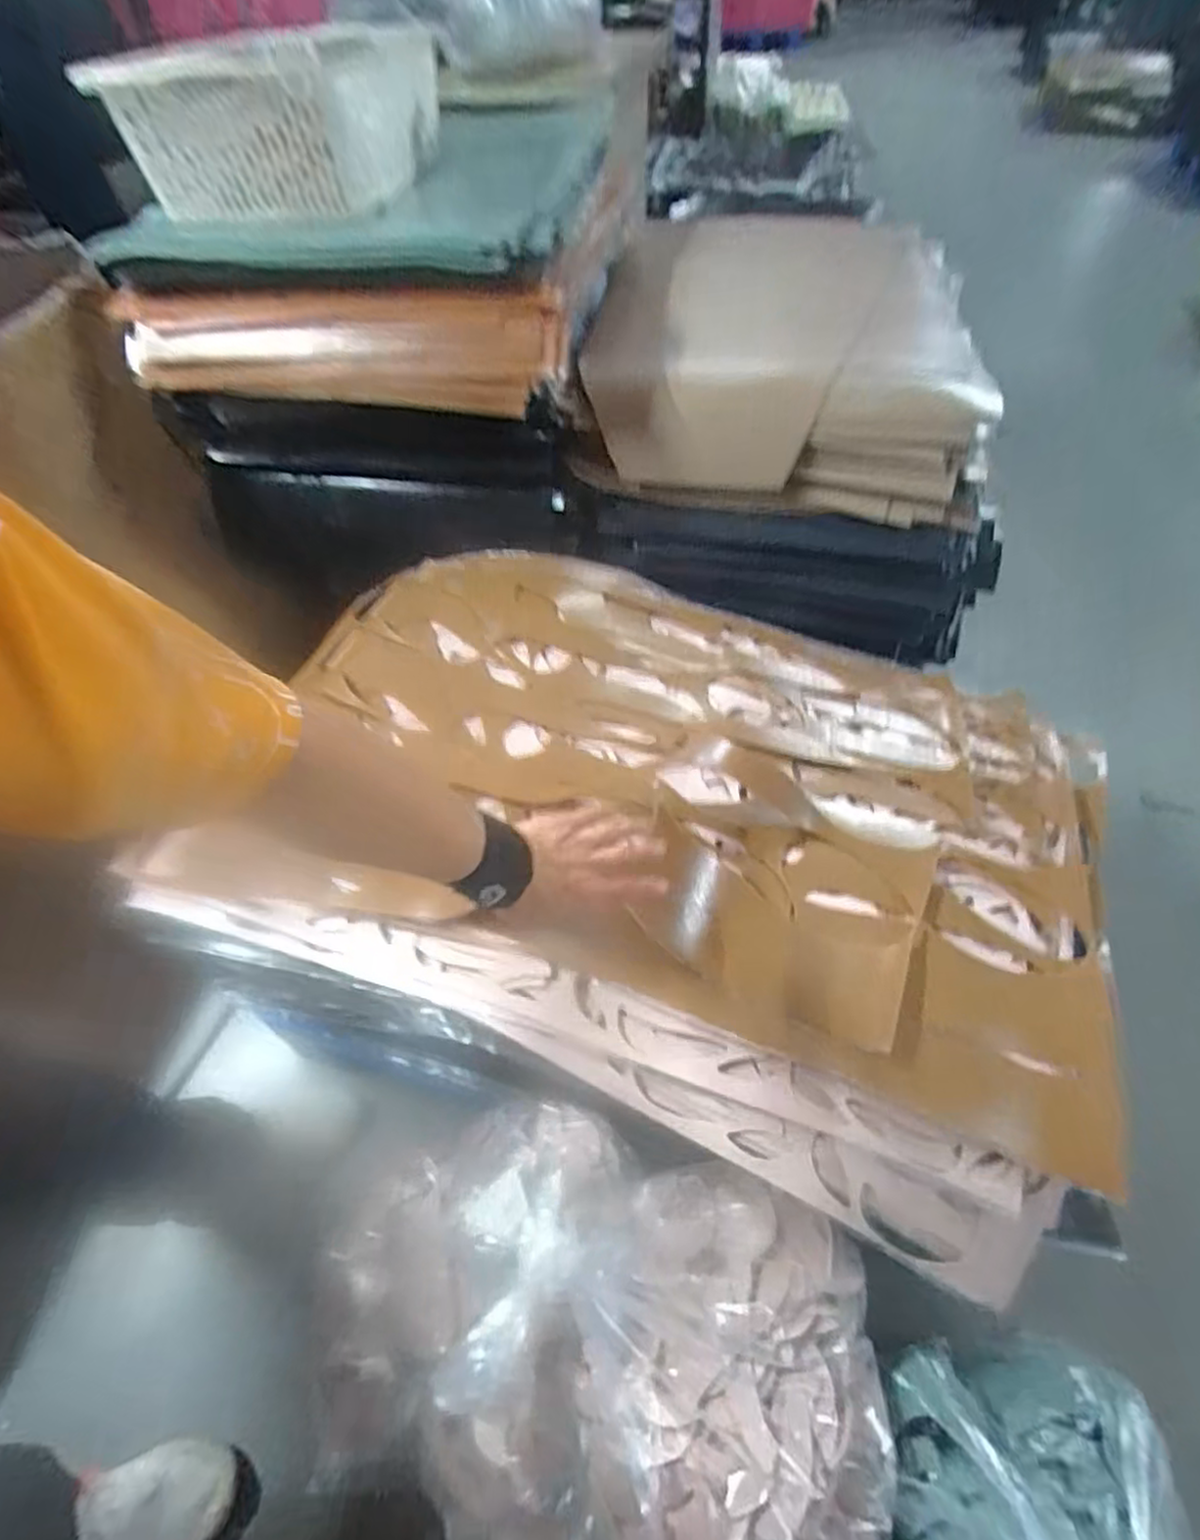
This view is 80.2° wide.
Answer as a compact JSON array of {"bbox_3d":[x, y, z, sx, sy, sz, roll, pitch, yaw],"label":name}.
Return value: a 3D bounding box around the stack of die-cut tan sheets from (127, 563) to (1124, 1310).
[{"bbox_3d":[0.042,0.039,0.829,0.994,0.149,0.658,16,54,13],"label":"stack of die-cut tan sheets"}]

